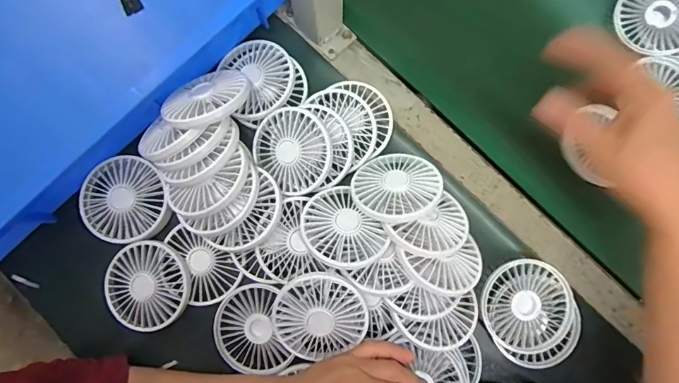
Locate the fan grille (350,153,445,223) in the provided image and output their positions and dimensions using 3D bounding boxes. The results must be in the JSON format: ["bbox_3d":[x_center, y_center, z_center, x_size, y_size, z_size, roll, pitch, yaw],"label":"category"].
[{"bbox_3d":[0.056,-0.006,0.391,0.085,0.010,0.081,-6,48,6],"label":"fan grille"}]

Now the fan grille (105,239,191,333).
[{"bbox_3d":[-0.197,0.096,0.407,0.086,0.019,0.087,0,81,-1],"label":"fan grille"}]

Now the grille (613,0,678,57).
[{"bbox_3d":[0.355,-0.198,0.436,0.087,0.010,0.091,0,91,11],"label":"grille"}]

